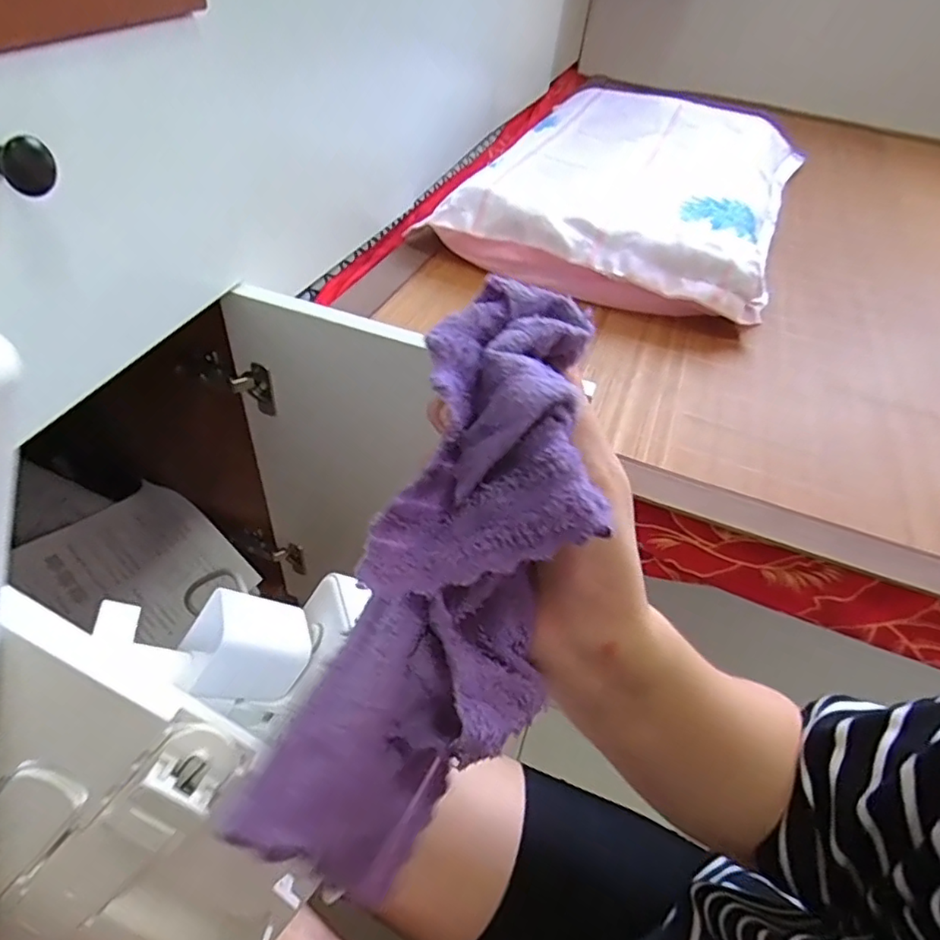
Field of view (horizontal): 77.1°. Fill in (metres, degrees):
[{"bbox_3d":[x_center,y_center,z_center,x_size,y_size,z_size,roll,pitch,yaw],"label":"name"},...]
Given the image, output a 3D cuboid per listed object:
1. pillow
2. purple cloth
[{"bbox_3d":[0.272,-0.456,0.926,0.446,0.098,0.629,20,45,13],"label":"pillow"},{"bbox_3d":[-0.003,0.036,0.198,0.069,0.053,0.208,20,87,11],"label":"purple cloth"}]

